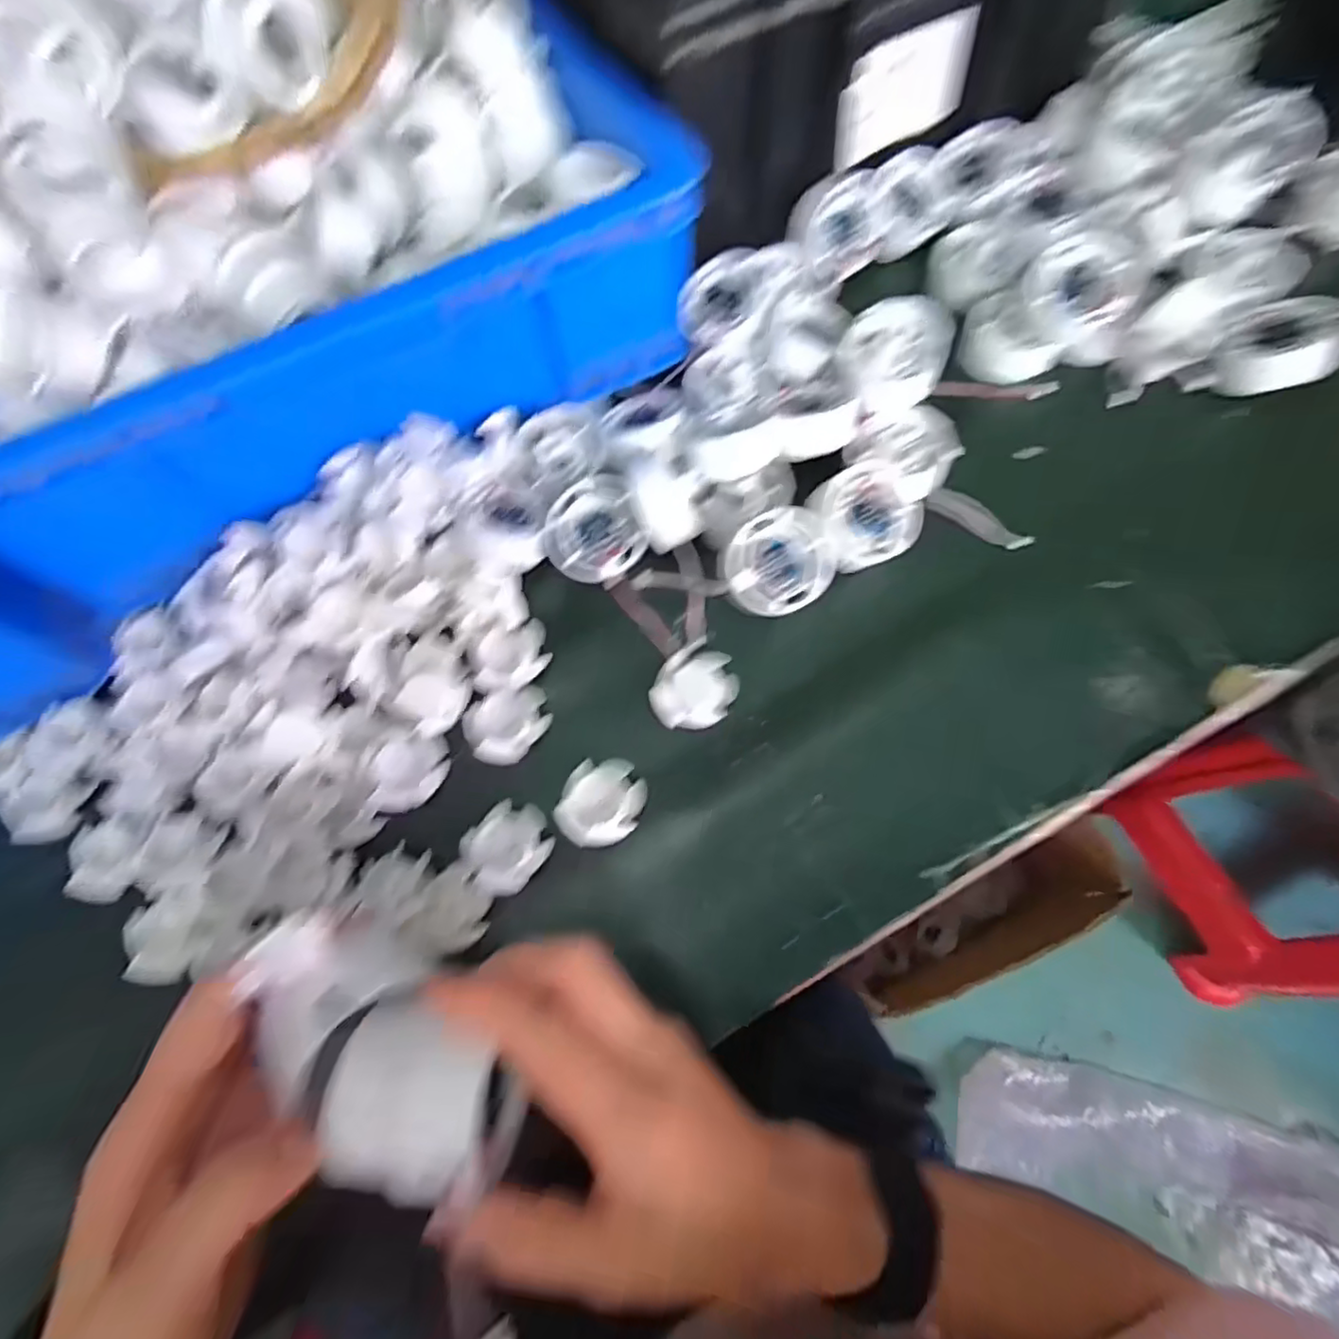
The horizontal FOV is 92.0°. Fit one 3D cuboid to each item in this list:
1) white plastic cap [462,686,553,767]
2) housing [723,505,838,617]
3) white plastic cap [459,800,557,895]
[{"bbox_3d":[-0.090,0.032,0.358,0.046,0.010,0.039,-13,70,0],"label":"white plastic cap"},{"bbox_3d":[0.060,-0.059,0.364,0.055,0.025,0.055,0,93,-7],"label":"housing"},{"bbox_3d":[-0.084,0.092,0.336,0.045,0.018,0.040,-41,72,-10],"label":"white plastic cap"}]

